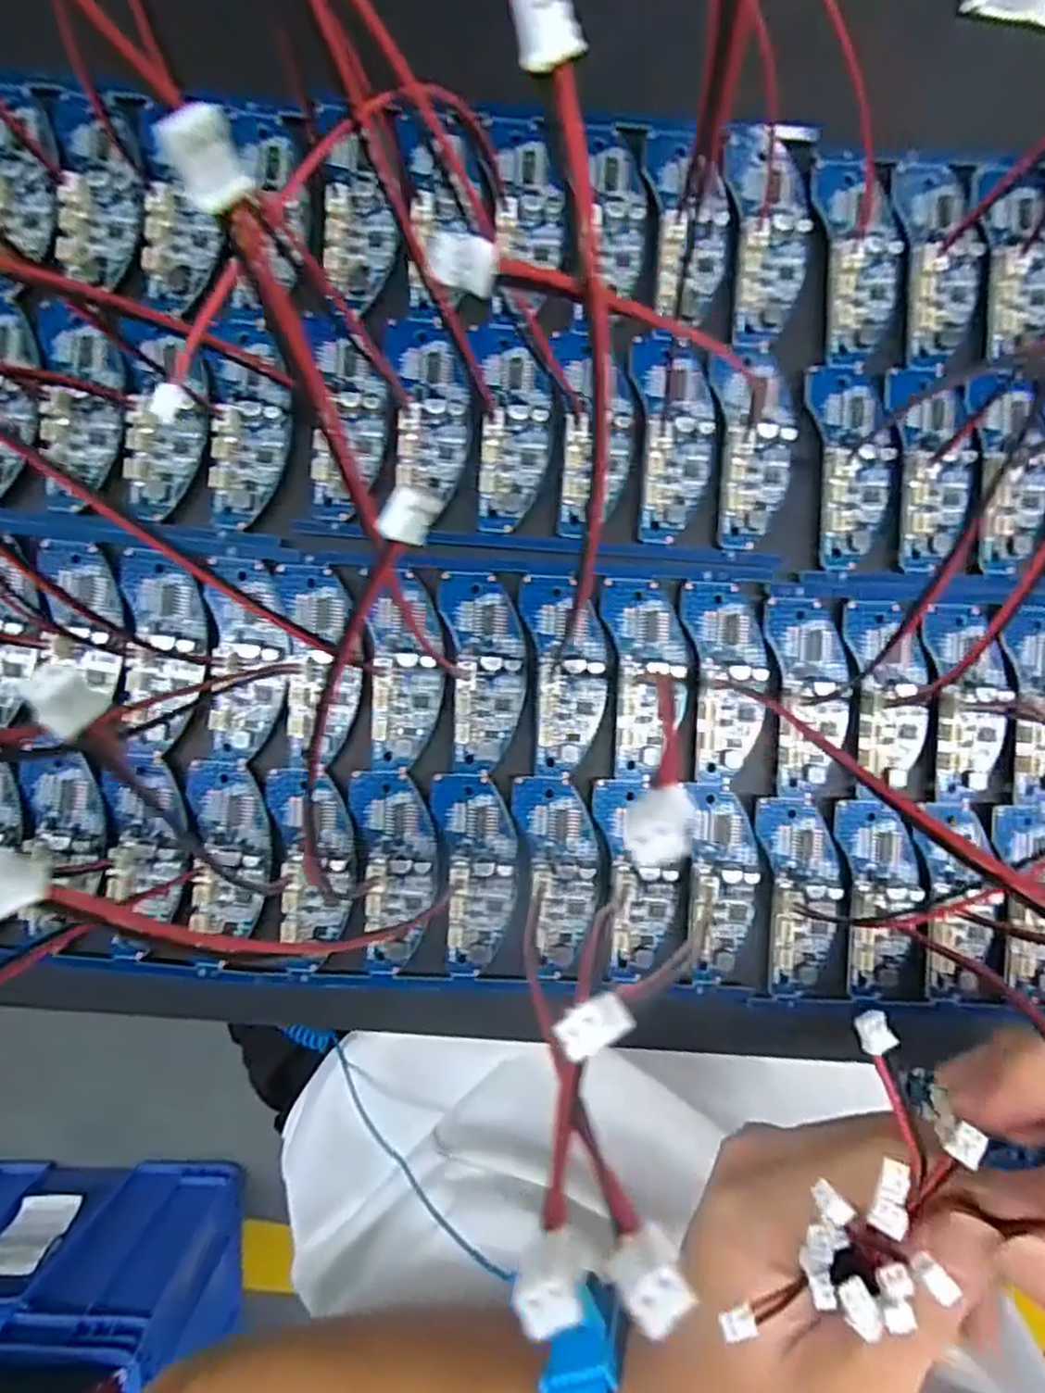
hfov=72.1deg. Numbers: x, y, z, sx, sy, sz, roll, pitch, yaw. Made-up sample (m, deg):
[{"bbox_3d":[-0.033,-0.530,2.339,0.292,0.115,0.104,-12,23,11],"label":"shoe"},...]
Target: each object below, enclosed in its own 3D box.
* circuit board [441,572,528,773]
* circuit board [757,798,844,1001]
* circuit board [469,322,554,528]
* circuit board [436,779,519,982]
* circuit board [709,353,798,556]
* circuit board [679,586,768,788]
[{"bbox_3d":[-0.011,-0.008,0.228,0.025,0.004,0.062,-4,91,-2],"label":"circuit board"},{"bbox_3d":[0.091,0.065,0.232,0.023,0.004,0.064,-5,91,-2],"label":"circuit board"},{"bbox_3d":[-0.002,-0.085,0.227,0.024,0.005,0.063,-2,91,-2],"label":"circuit board"},{"bbox_3d":[-0.013,0.057,0.228,0.024,0.009,0.064,-4,91,-2],"label":"circuit board"},{"bbox_3d":[0.074,-0.079,0.228,0.025,0.006,0.061,-4,91,-2],"label":"circuit board"},{"bbox_3d":[0.066,-0.004,0.230,0.025,0.005,0.064,-2,91,-2],"label":"circuit board"}]

